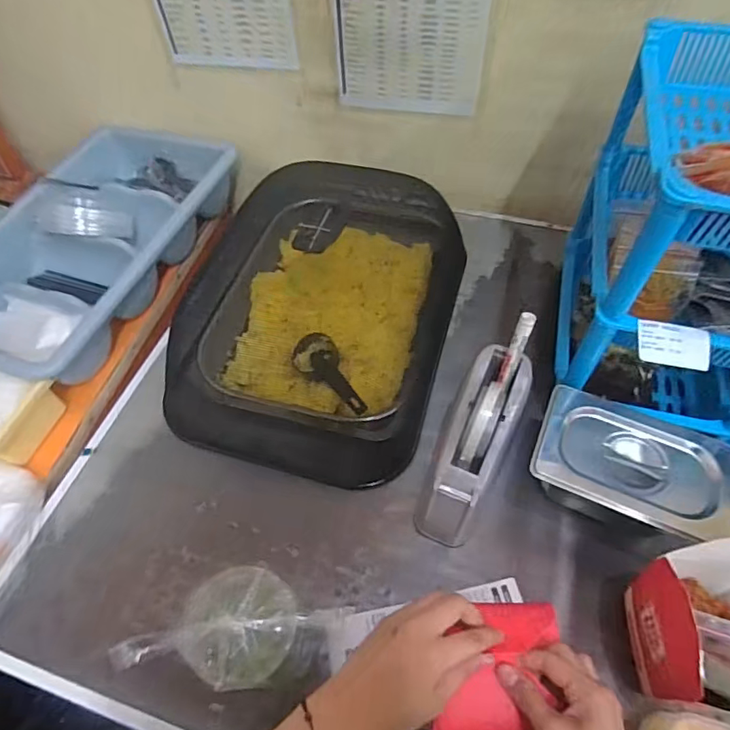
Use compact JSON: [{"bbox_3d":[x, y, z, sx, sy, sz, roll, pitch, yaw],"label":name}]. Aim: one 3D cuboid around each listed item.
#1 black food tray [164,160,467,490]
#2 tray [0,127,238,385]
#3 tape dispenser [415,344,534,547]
[{"bbox_3d":[-0.054,-0.100,0.673,0.332,0.106,0.463,13,57,12],"label":"black food tray"},{"bbox_3d":[-0.412,-0.209,0.805,0.289,0.119,0.556,12,56,11],"label":"tray"},{"bbox_3d":[0.114,0.079,0.522,0.063,0.087,0.209,21,72,17],"label":"tape dispenser"}]

